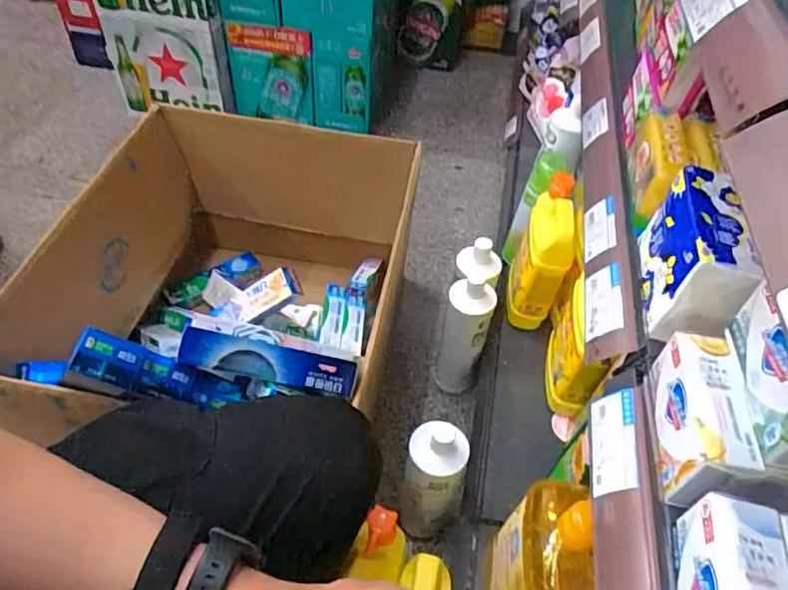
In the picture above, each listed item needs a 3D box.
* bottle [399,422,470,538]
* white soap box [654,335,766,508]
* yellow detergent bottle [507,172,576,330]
[{"bbox_3d":[0.052,0.250,0.759,0.077,0.191,0.074,9,49,3],"label":"bottle"},{"bbox_3d":[0.203,0.082,0.381,0.040,0.053,0.105,11,49,5],"label":"white soap box"},{"bbox_3d":[0.246,-0.070,0.943,0.072,0.229,0.130,12,49,5],"label":"yellow detergent bottle"}]

